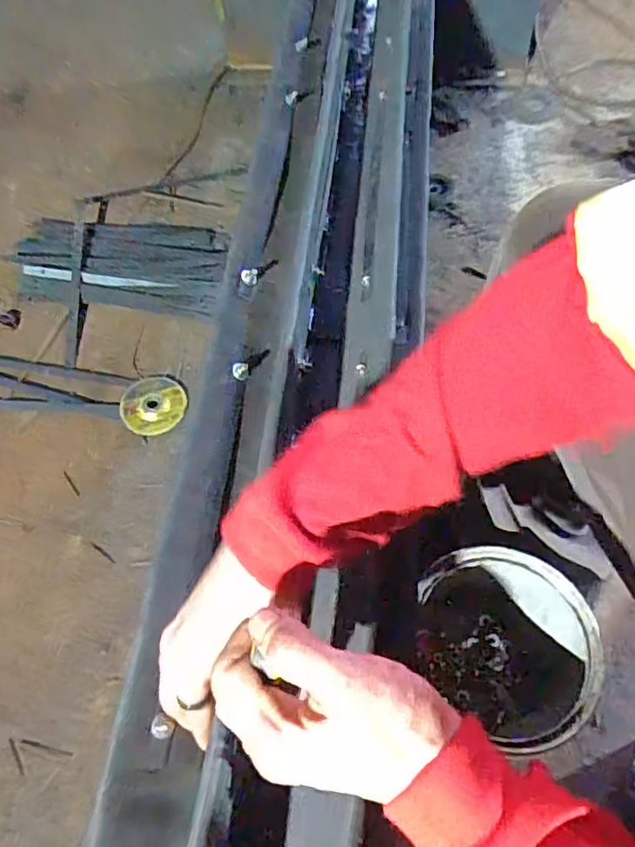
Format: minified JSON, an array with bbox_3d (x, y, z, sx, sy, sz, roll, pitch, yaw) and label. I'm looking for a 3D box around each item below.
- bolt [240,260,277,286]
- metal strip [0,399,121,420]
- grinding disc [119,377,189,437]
[{"bbox_3d":[-0.059,-0.157,0.604,0.015,0.017,0.058,18,38,11],"label":"bolt"},{"bbox_3d":[-0.434,-0.026,0.875,0.300,0.011,0.024,4,61,3],"label":"metal strip"},{"bbox_3d":[-0.237,-0.028,0.857,0.093,0.006,0.094,-1,61,1],"label":"grinding disc"}]

